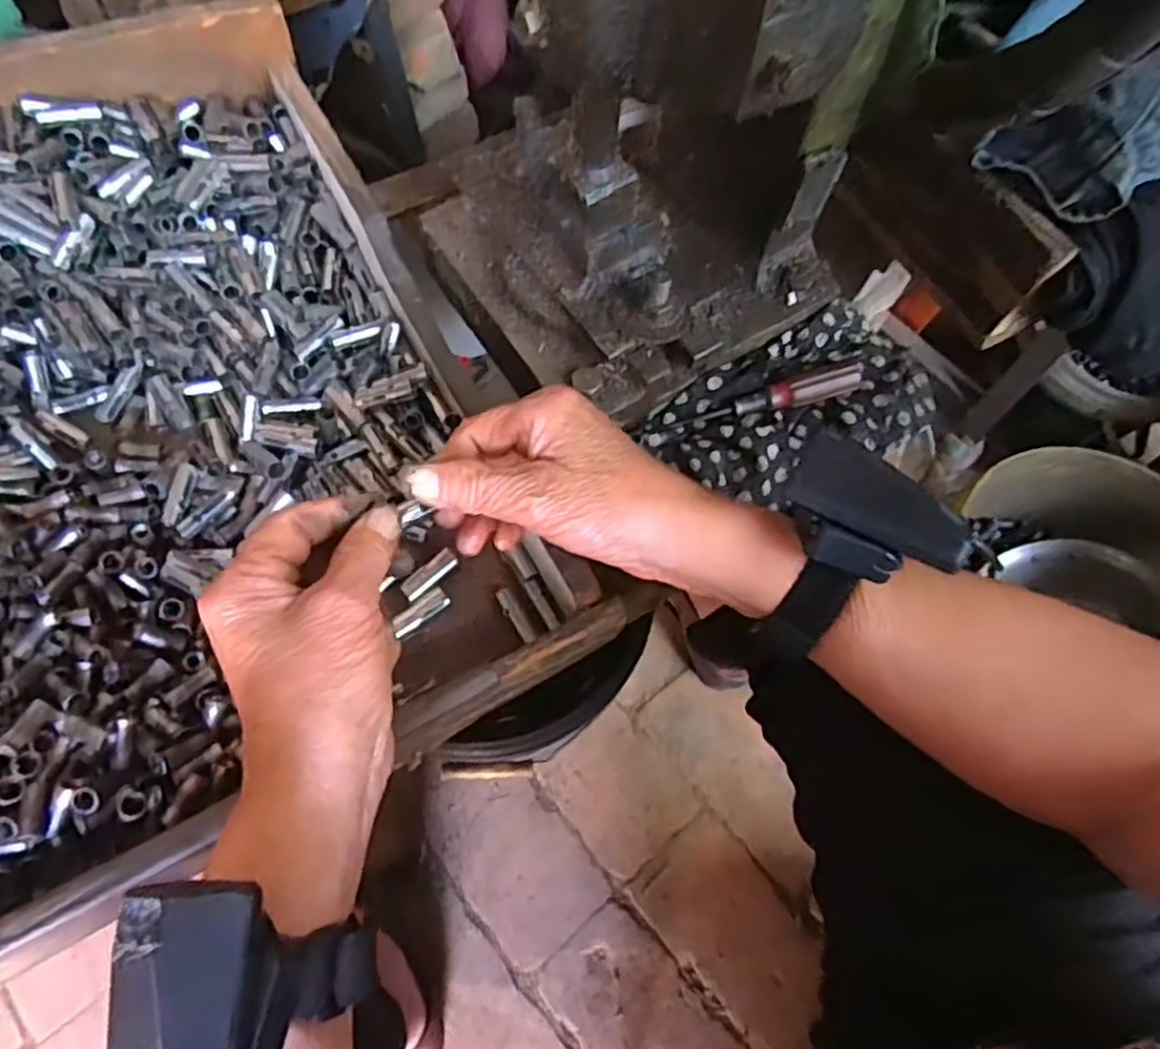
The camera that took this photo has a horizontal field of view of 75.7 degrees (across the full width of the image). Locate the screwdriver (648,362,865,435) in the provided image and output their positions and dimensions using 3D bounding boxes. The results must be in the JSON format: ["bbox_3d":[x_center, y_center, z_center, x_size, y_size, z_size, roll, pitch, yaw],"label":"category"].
[{"bbox_3d":[0.119,-0.081,0.481,0.145,0.021,0.015,-14,67,-9],"label":"screwdriver"}]

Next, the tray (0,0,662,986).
[{"bbox_3d":[-0.244,-0.073,0.409,0.337,0.139,0.481,-26,70,-14],"label":"tray"}]

